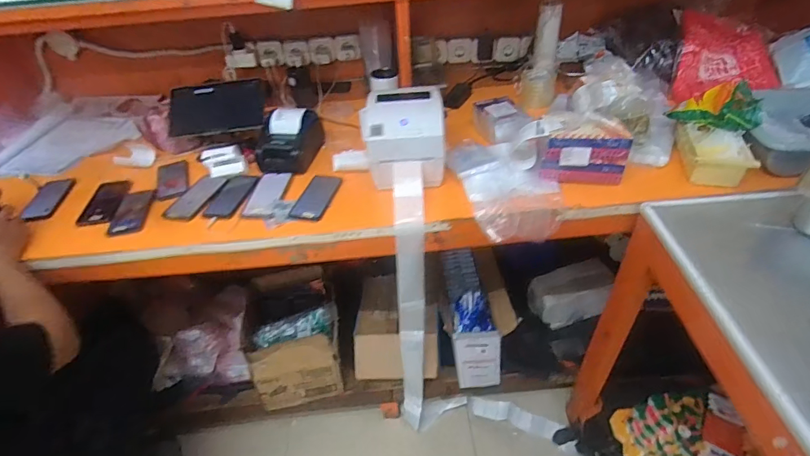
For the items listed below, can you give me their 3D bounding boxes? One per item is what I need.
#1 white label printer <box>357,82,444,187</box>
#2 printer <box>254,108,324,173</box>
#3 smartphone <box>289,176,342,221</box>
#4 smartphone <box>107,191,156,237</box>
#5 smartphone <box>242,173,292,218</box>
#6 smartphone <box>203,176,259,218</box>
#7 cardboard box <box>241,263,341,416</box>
[{"bbox_3d":[0.004,-0.219,1.032,0.182,0.169,0.229,-6,40,0],"label":"white label printer"},{"bbox_3d":[-0.306,-0.237,1.115,0.139,0.107,0.198,1,41,8],"label":"printer"},{"bbox_3d":[-0.201,-0.072,0.997,0.077,0.009,0.148,8,47,13],"label":"smartphone"},{"bbox_3d":[-0.630,-0.041,1.006,0.071,0.010,0.176,-10,40,-5],"label":"smartphone"},{"bbox_3d":[-0.322,-0.079,1.014,0.074,0.010,0.165,0,41,7],"label":"smartphone"},{"bbox_3d":[-0.410,-0.078,1.026,0.080,0.005,0.153,4,41,11],"label":"smartphone"},{"bbox_3d":[-0.344,0.331,1.365,0.272,0.266,0.338,-12,41,-7],"label":"cardboard box"}]

